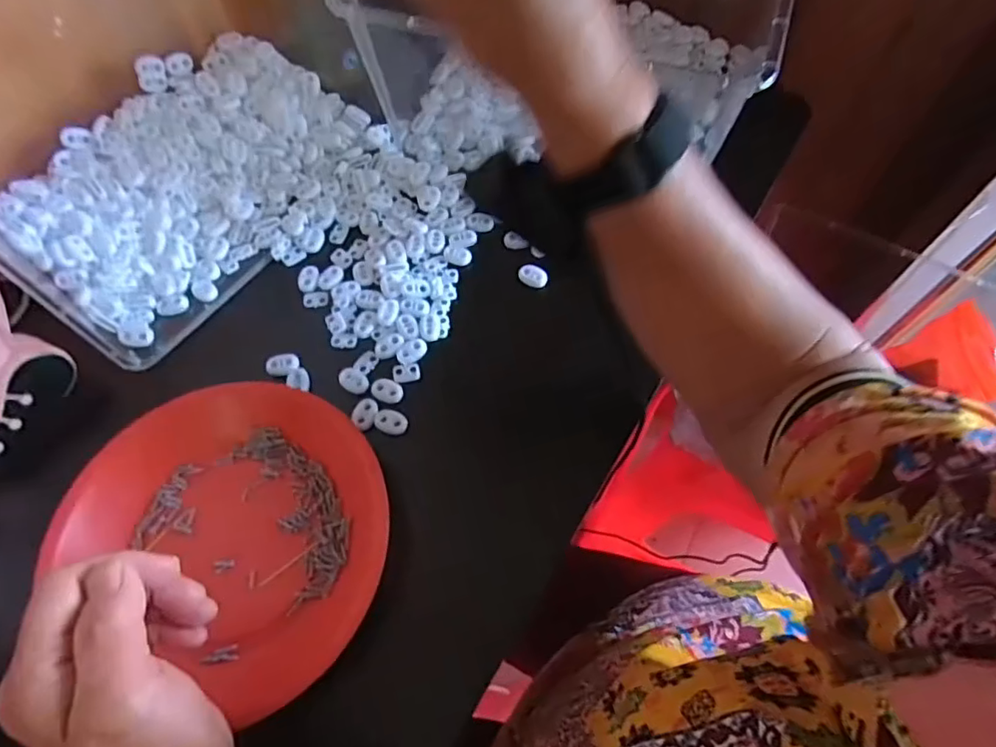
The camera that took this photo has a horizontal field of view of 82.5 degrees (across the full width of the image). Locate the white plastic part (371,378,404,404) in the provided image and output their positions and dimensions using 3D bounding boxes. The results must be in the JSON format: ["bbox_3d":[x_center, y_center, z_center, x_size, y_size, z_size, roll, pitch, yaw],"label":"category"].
[{"bbox_3d":[-0.078,0.012,0.396,0.023,0.004,0.017,33,66,17],"label":"white plastic part"}]

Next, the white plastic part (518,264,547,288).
[{"bbox_3d":[0.027,-0.076,0.438,0.023,0.009,0.014,24,64,13],"label":"white plastic part"}]

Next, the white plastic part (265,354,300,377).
[{"bbox_3d":[-0.155,-0.006,0.408,0.023,0.005,0.015,-13,62,-6],"label":"white plastic part"}]

